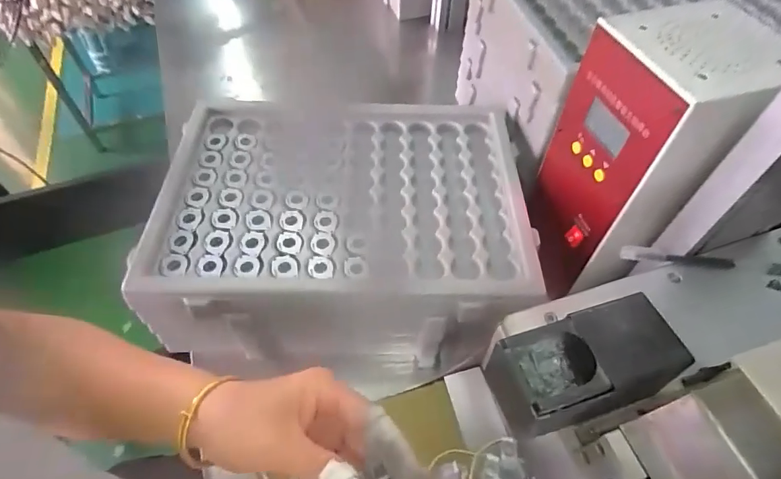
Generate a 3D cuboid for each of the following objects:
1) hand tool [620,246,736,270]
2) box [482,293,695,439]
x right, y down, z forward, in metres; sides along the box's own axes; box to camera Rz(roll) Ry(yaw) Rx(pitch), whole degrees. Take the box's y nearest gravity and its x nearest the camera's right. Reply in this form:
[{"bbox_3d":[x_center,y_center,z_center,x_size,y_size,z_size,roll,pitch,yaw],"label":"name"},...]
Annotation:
[{"bbox_3d":[0.255,0.016,0.402,0.096,0.007,0.013,5,53,3],"label":"hand tool"},{"bbox_3d":[0.127,0.086,0.306,0.115,0.064,0.062,-15,55,-11],"label":"box"}]

